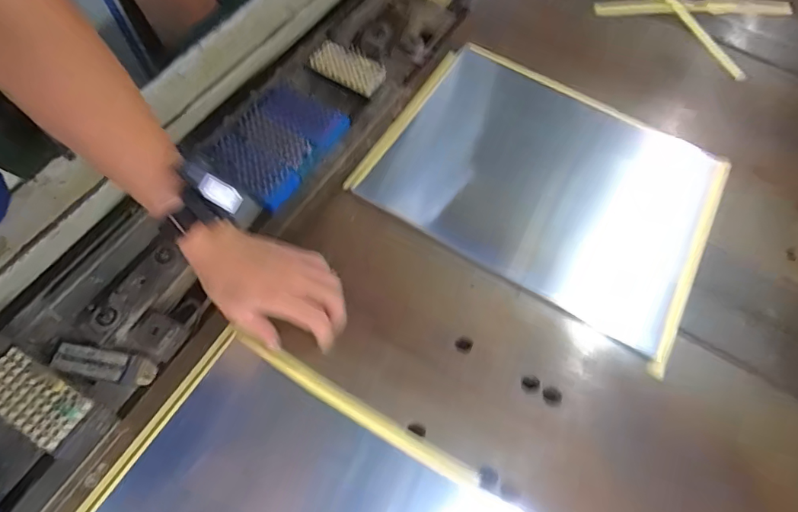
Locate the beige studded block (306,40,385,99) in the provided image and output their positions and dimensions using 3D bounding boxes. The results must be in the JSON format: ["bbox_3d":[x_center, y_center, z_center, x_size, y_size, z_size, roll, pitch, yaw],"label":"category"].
[{"bbox_3d":[-0.073,-0.272,0.687,0.107,0.022,0.052,26,65,9],"label":"beige studded block"}]

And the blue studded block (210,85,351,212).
[{"bbox_3d":[-0.157,-0.147,0.613,0.121,0.033,0.160,32,66,12],"label":"blue studded block"}]

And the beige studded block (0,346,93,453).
[{"bbox_3d":[-0.350,0.136,0.454,0.104,0.016,0.050,30,66,11],"label":"beige studded block"}]

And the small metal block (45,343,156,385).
[{"bbox_3d":[-0.304,0.112,0.491,0.104,0.012,0.028,10,64,1],"label":"small metal block"}]

